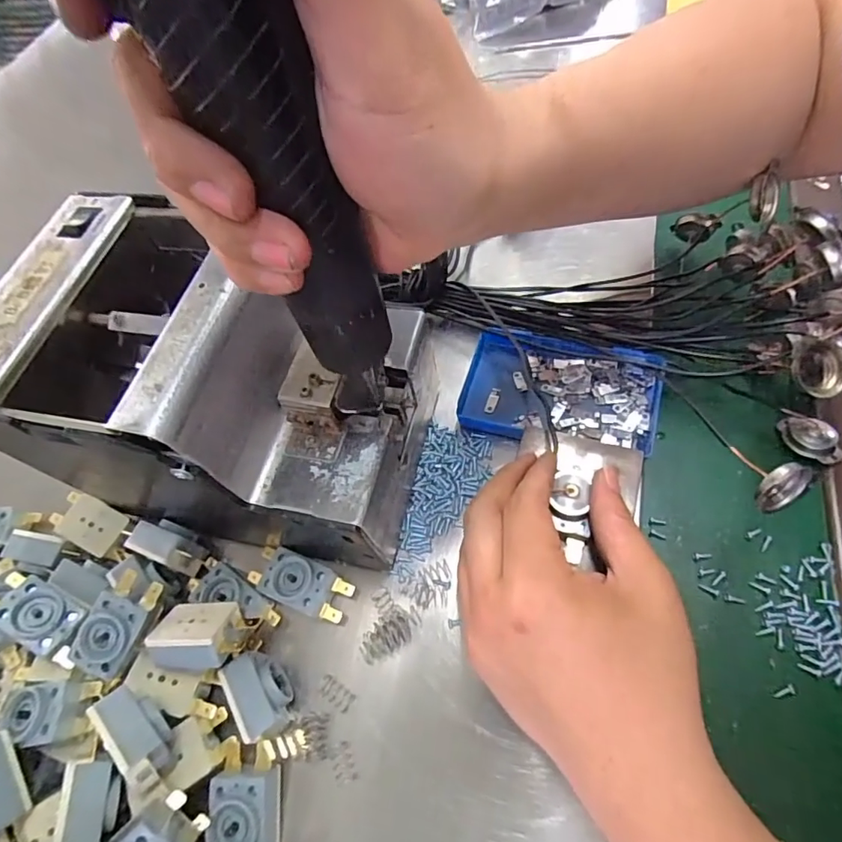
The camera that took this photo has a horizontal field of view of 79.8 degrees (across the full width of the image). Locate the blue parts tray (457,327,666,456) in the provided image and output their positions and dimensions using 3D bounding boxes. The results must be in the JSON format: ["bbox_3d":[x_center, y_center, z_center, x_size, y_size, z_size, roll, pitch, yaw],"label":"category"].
[{"bbox_3d":[0.087,-0.017,0.320,0.115,0.026,0.071,9,63,12],"label":"blue parts tray"}]

